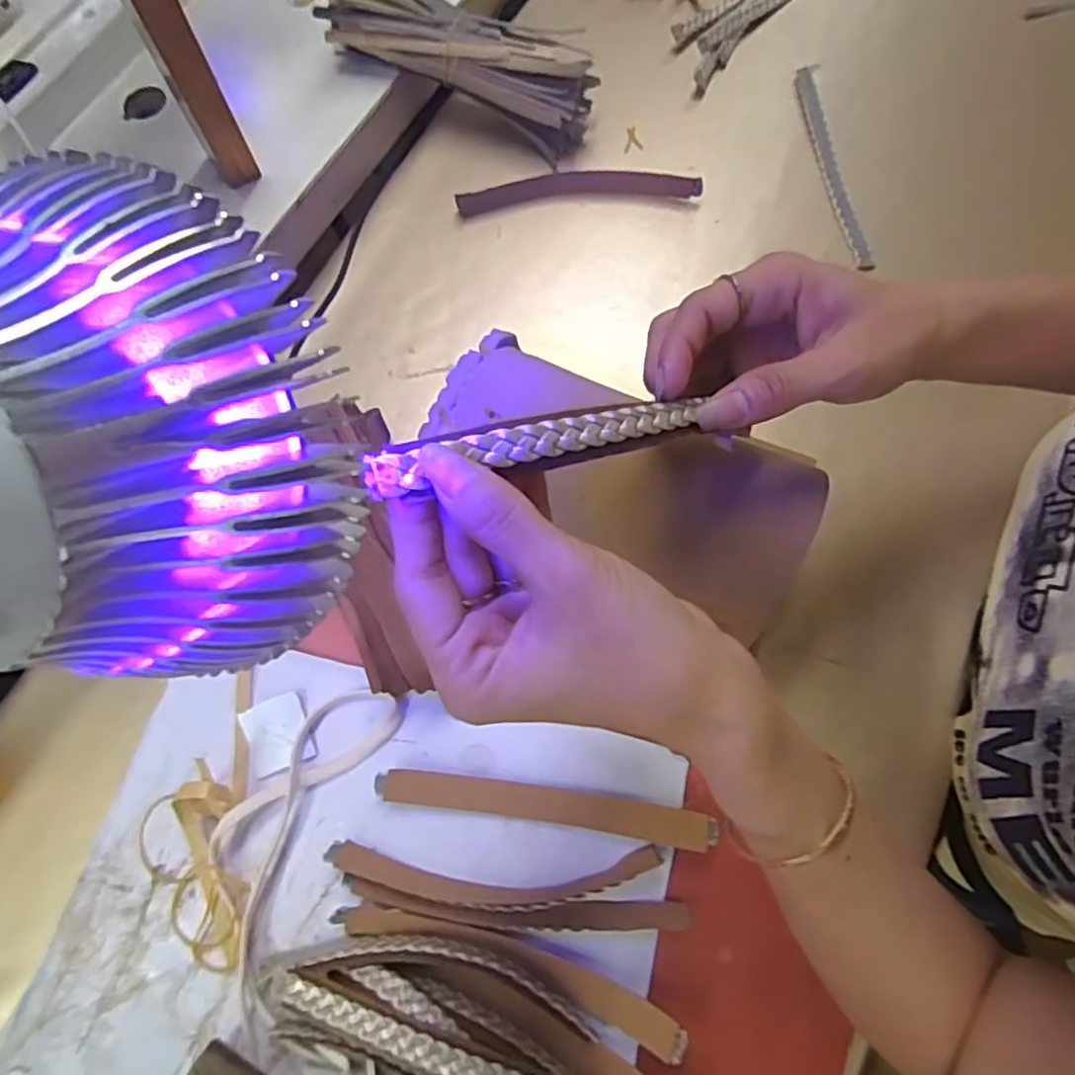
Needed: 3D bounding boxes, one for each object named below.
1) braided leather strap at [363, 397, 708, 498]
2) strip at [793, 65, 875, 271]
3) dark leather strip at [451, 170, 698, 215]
[{"bbox_3d":[0.009,-0.035,0.230,0.141,0.009,0.013,-17,71,-31],"label":"braided leather strap"},{"bbox_3d":[0.226,-0.290,0.515,0.021,0.007,0.187,-8,73,-1],"label":"strip"},{"bbox_3d":[0.031,-0.268,0.512,0.183,0.023,0.018,-1,73,2],"label":"dark leather strip"}]

